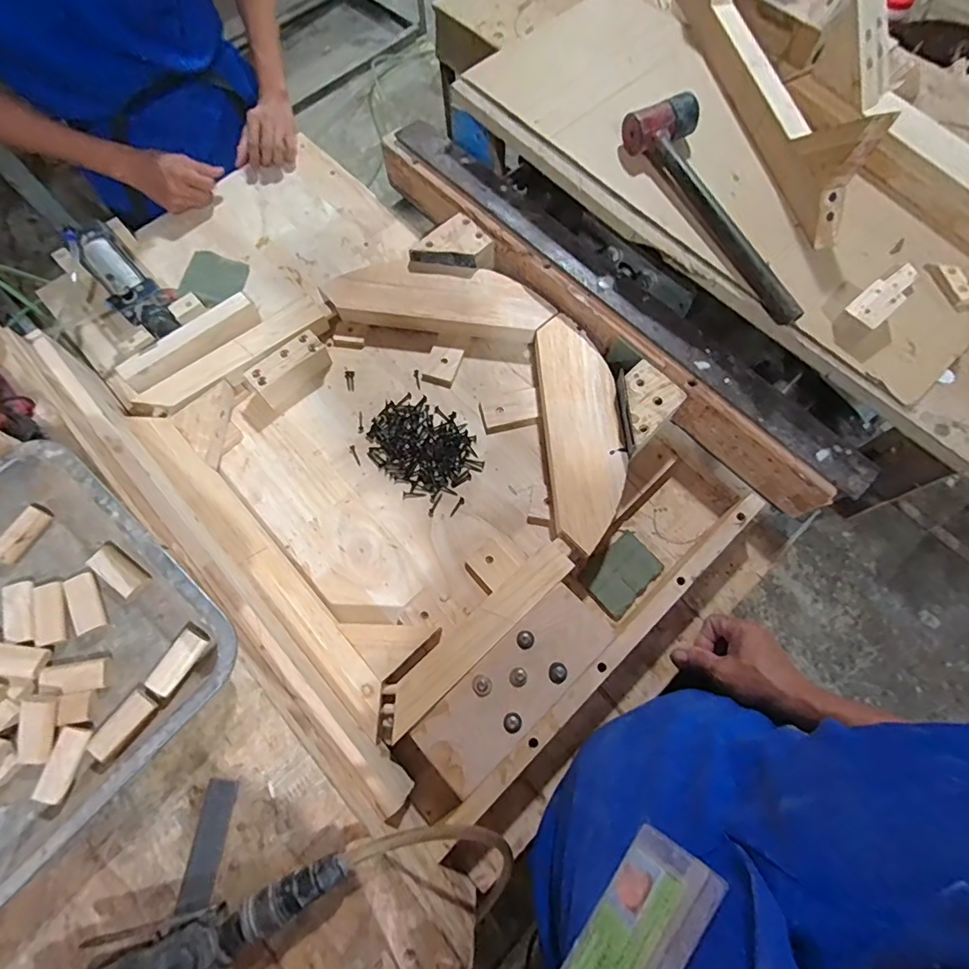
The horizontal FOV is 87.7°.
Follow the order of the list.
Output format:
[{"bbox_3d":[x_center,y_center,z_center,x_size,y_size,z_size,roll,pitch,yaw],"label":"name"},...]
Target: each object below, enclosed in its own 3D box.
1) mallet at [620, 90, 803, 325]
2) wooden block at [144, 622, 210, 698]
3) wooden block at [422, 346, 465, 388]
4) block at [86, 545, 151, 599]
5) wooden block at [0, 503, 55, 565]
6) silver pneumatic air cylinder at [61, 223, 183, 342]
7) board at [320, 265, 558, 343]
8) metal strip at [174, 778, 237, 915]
[{"bbox_3d":[0.265,-0.321,0.588,0.083,0.050,0.315,-18,71,-6],"label":"mallet"},{"bbox_3d":[-0.261,0.150,0.430,0.026,0.011,0.058,28,72,10],"label":"wooden block"},{"bbox_3d":[-0.059,-0.167,0.705,0.046,0.008,0.059,17,71,6],"label":"wooden block"},{"bbox_3d":[-0.330,0.077,0.453,0.053,0.012,0.025,38,74,13],"label":"block"},{"bbox_3d":[-0.421,0.045,0.461,0.020,0.017,0.055,22,72,8],"label":"wooden block"},{"bbox_3d":[-0.502,-0.281,0.712,0.210,0.058,0.080,42,75,14],"label":"silver pneumatic air cylinder"},{"bbox_3d":[-0.063,-0.266,0.730,0.317,0.040,0.110,11,70,4],"label":"board"},{"bbox_3d":[-0.213,0.274,0.388,0.026,0.008,0.082,2,70,6],"label":"metal strip"}]

